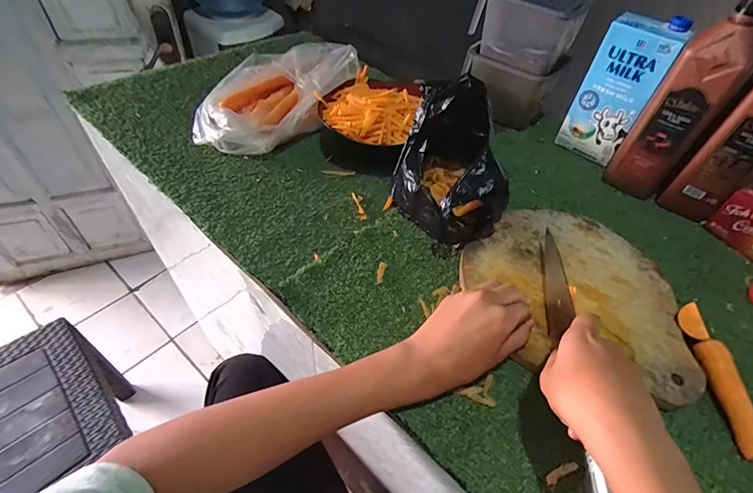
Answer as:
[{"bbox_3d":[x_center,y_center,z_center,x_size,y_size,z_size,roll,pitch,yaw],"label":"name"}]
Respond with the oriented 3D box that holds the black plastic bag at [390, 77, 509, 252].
[{"bbox_3d":[0.095,-0.096,0.474,0.106,0.161,0.147,-16,54,-18],"label":"black plastic bag"}]

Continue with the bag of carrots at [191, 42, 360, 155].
[{"bbox_3d":[-0.160,-0.239,0.616,0.143,0.081,0.266,36,56,22],"label":"bag of carrots"}]

